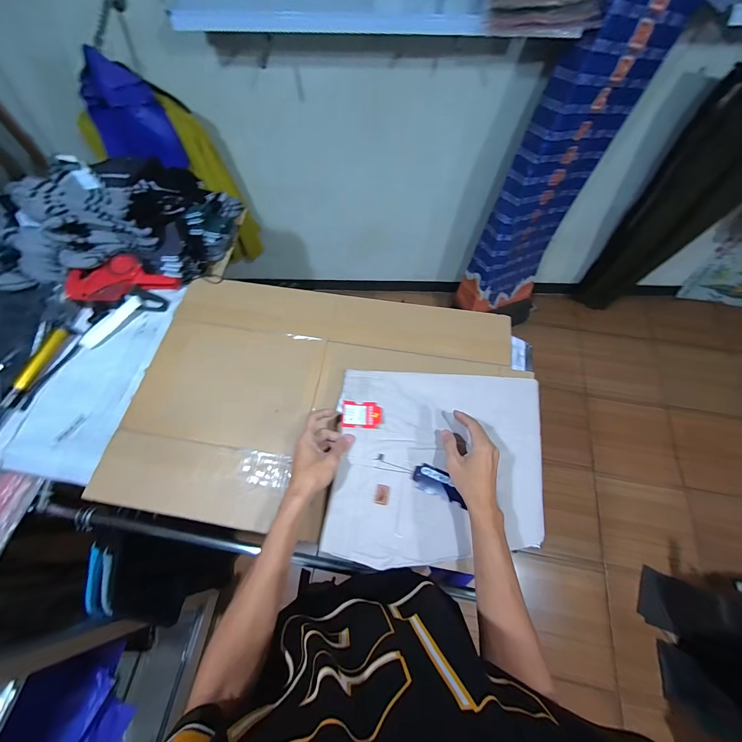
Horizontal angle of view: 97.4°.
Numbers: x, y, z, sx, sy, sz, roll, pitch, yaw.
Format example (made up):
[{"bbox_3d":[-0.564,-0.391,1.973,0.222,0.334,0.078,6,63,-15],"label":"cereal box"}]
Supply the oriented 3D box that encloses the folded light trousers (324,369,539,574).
[{"bbox_3d":[0.122,0.159,0.578,0.366,0.041,0.330,5,64,2],"label":"folded light trousers"}]

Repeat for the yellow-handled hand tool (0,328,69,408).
[{"bbox_3d":[-0.683,-0.009,0.667,0.018,0.025,0.177,12,65,6],"label":"yellow-handled hand tool"}]

